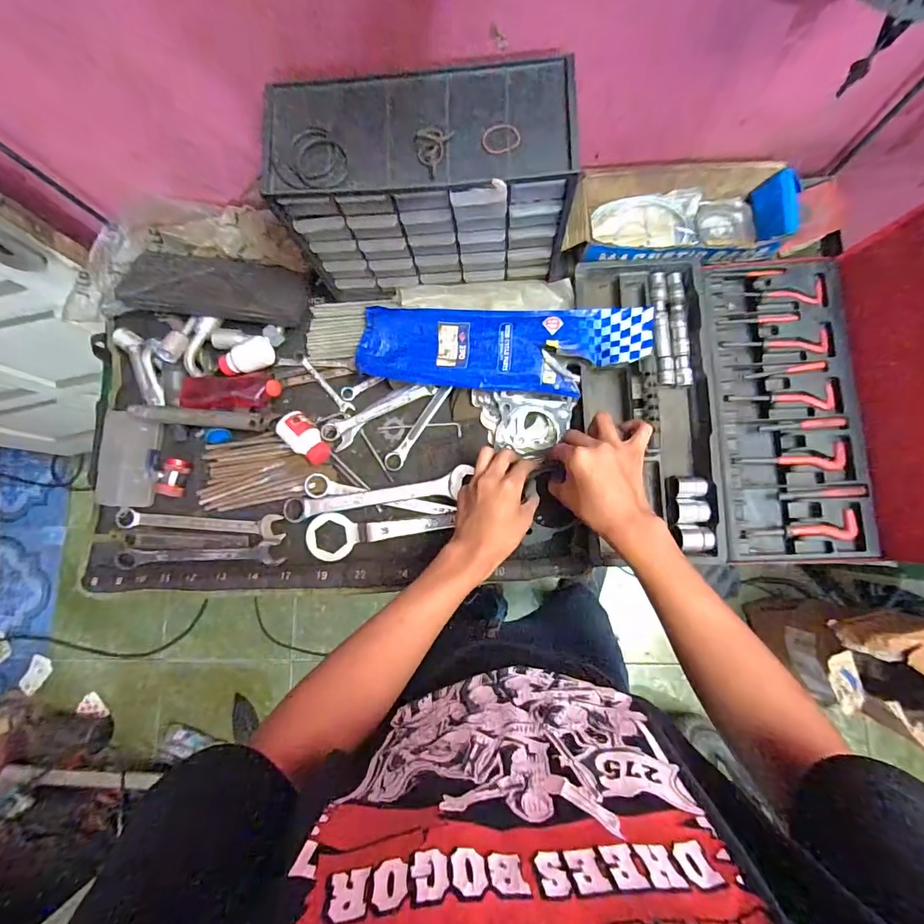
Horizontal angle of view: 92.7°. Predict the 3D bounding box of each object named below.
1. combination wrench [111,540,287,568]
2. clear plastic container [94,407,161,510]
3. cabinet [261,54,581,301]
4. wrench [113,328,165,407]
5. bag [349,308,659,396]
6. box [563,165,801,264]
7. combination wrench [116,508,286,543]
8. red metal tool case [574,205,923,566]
[{"bbox_3d":[-0.340,0.122,0.575,0.217,0.014,0.028,-3,82,3],"label":"combination wrench"},{"bbox_3d":[-0.447,-0.003,0.587,0.073,0.027,0.122,3,82,4],"label":"clear plastic container"},{"bbox_3d":[-0.037,-0.297,0.504,0.286,0.192,0.128,-5,82,3],"label":"cabinet"},{"bbox_3d":[-0.436,-0.132,0.610,0.038,0.026,0.110,-21,98,0],"label":"wrench"},{"bbox_3d":[0.047,-0.144,0.565,0.364,0.048,0.113,3,82,4],"label":"bag"},{"bbox_3d":[0.280,-0.316,0.568,0.255,0.059,0.123,0,82,3],"label":"box"},{"bbox_3d":[-0.345,0.083,0.581,0.220,0.011,0.033,2,82,4],"label":"combination wrench"},{"bbox_3d":[0.334,-0.079,0.477,0.358,0.167,0.372,-1,82,3],"label":"red metal tool case"}]

